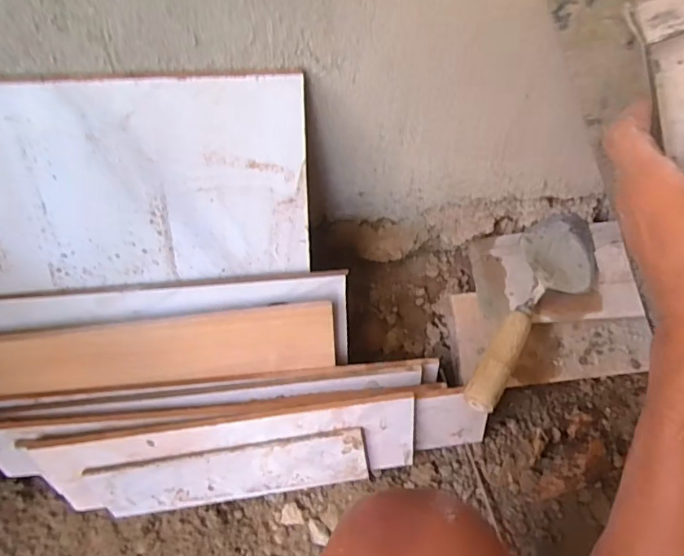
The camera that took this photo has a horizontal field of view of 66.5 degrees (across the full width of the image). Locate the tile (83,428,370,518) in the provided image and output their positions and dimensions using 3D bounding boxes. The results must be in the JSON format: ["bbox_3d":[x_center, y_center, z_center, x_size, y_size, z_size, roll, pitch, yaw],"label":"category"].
[{"bbox_3d":[-0.122,0.218,0.575,0.296,0.088,0.009,-9,36,3],"label":"tile"}]

